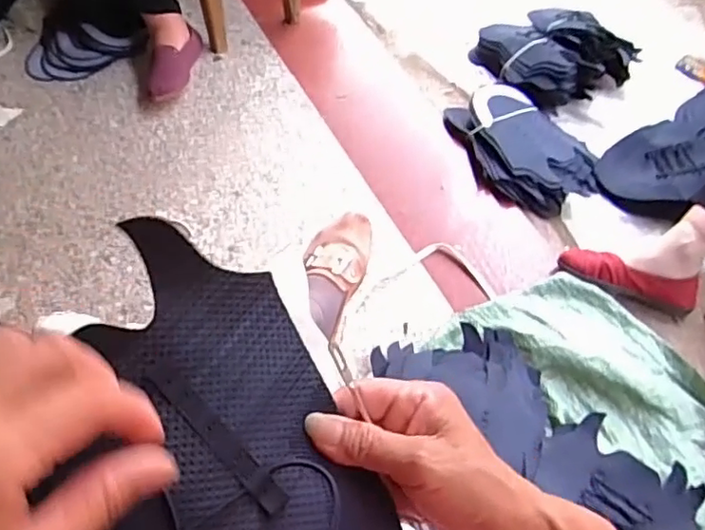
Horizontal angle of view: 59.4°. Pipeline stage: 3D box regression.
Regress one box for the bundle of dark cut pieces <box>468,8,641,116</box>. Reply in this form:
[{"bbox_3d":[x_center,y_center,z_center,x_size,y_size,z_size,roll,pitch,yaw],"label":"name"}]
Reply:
[{"bbox_3d":[0.437,-0.478,1.368,0.334,0.102,0.272,-34,62,-22],"label":"bundle of dark cut pieces"}]

